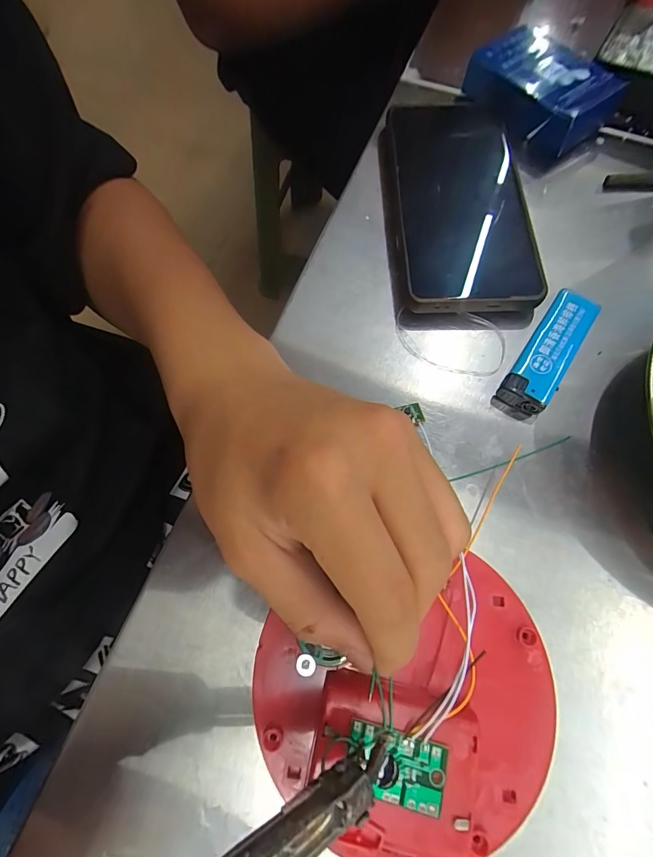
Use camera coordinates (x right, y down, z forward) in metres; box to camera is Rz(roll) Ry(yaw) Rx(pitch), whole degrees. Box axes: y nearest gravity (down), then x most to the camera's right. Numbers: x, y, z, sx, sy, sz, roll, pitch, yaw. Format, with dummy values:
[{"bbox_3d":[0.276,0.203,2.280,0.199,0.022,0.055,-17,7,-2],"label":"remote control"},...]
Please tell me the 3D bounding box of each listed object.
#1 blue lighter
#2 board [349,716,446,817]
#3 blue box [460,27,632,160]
[{"bbox_3d":[0.117,-0.039,0.212,0.025,0.018,0.072,35,78,3],"label":"blue lighter"},{"bbox_3d":[0.025,0.122,0.142,0.035,0.004,0.021,12,73,5],"label":"board"},{"bbox_3d":[0.143,-0.229,0.263,0.060,0.025,0.086,-34,75,-9],"label":"blue box"}]

